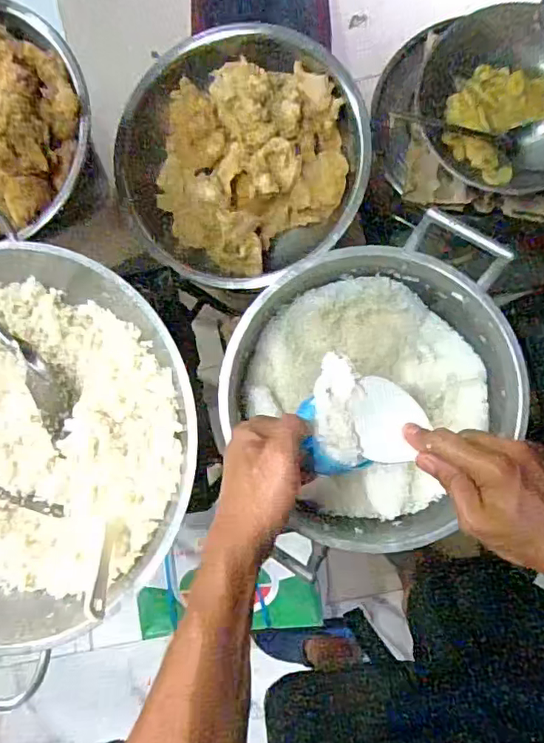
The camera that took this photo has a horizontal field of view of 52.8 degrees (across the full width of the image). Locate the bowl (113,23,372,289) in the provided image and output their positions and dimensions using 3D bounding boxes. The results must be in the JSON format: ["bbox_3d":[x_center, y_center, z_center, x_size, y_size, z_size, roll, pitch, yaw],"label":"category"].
[{"bbox_3d":[-0.054,-0.361,0.937,0.404,0.123,0.384,0,89,7],"label":"bowl"}]

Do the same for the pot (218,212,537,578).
[{"bbox_3d":[0.111,0.019,0.616,0.300,0.174,0.294,0,89,7],"label":"pot"}]

